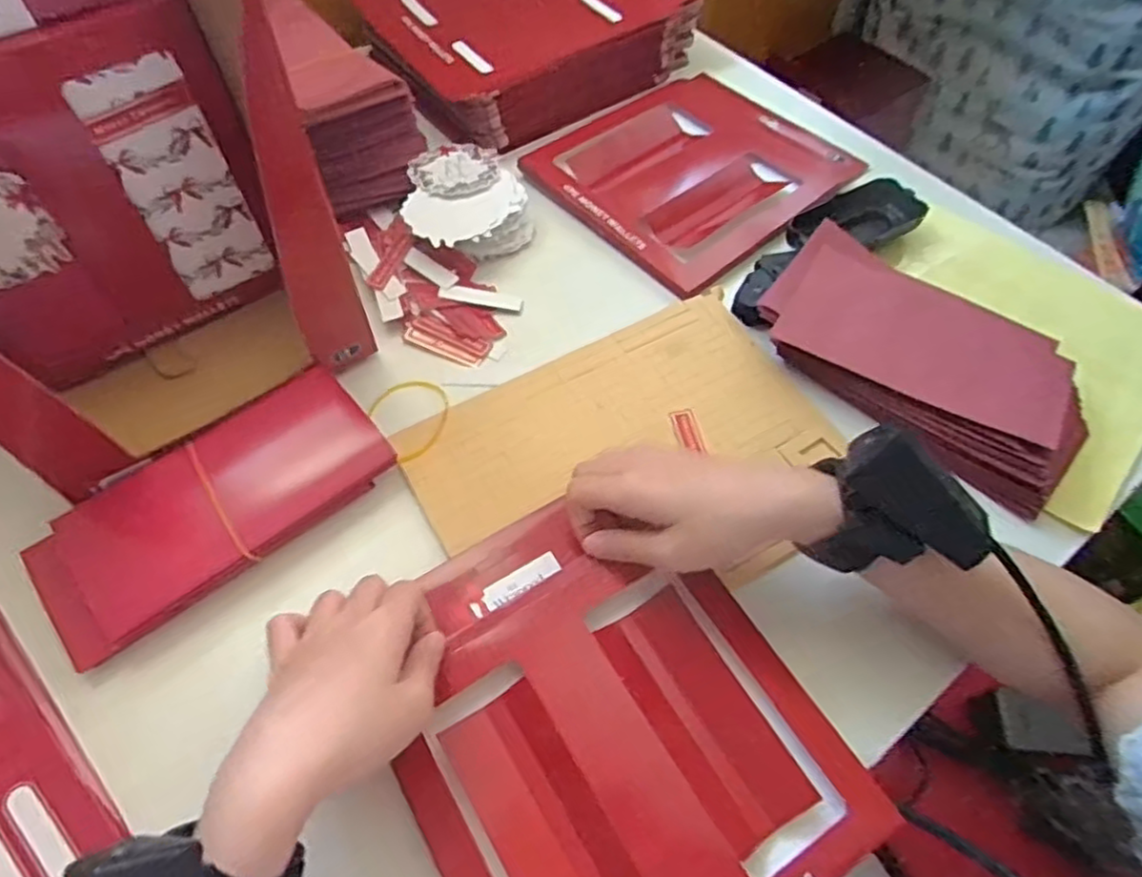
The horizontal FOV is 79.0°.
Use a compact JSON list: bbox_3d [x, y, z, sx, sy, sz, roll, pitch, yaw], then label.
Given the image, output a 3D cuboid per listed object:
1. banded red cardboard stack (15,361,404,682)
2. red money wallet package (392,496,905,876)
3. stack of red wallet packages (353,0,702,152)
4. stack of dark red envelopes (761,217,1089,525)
[{"bbox_3d":[-0.205,0.039,0.404,0.194,0.030,0.086,-38,65,-21],"label":"banded red cardboard stack"},{"bbox_3d":[0.015,0.143,0.350,0.189,0.015,0.228,-28,62,-16],"label":"red money wallet package"},{"bbox_3d":[-0.043,-0.398,0.659,0.269,0.062,0.241,-31,63,-17],"label":"stack of red wallet packages"},{"bbox_3d":[0.238,-0.057,0.467,0.216,0.034,0.117,36,65,21],"label":"stack of dark red envelopes"}]

